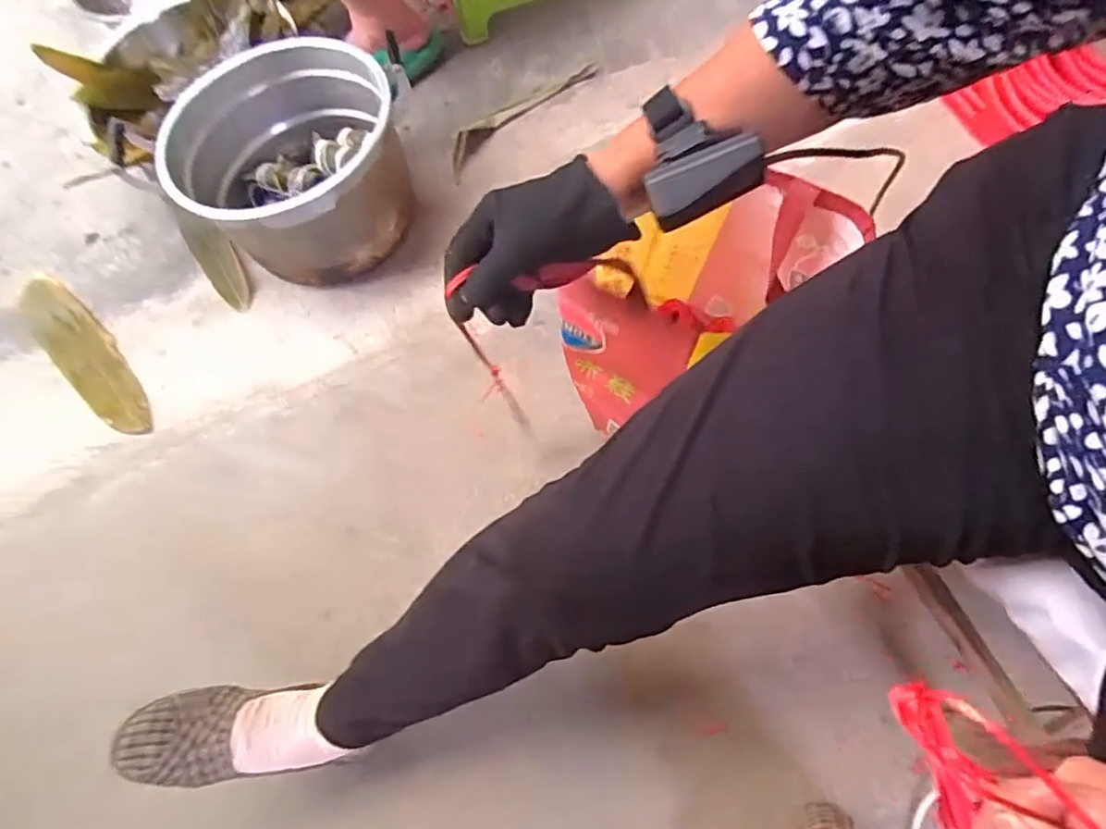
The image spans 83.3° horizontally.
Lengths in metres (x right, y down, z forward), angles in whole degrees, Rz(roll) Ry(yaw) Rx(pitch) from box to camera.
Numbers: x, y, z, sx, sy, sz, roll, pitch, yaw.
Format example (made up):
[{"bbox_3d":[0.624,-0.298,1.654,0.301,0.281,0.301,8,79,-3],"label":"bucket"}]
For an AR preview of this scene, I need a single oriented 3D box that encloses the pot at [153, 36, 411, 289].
[{"bbox_3d":[-0.377,-0.369,0.933,0.310,0.203,0.319,-3,69,7],"label":"pot"}]

